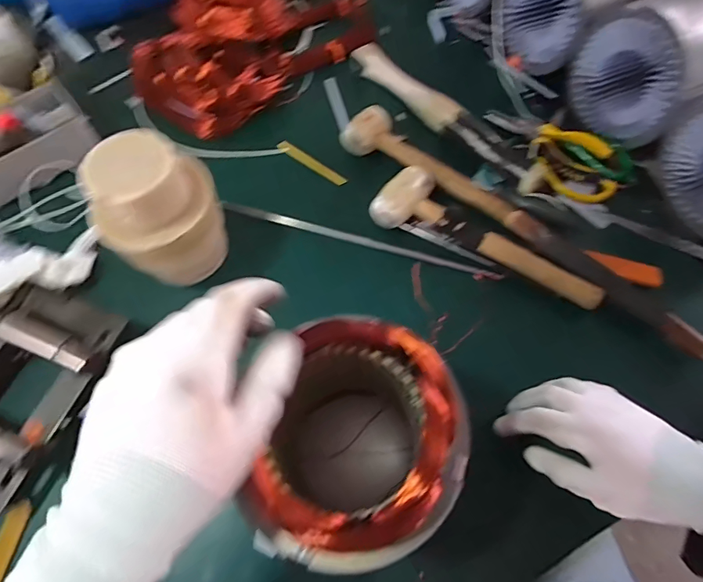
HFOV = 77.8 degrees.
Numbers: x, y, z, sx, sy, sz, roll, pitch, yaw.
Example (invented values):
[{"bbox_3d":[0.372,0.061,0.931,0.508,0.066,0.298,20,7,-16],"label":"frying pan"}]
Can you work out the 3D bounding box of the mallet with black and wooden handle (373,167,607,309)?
[{"bbox_3d":[0.151,-0.064,0.488,0.255,0.035,0.072,26,68,12],"label":"mallet with black and wooden handle"}]

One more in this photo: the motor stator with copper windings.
[{"bbox_3d":[0.002,0.117,0.328,0.141,0.171,0.142,3,65,2],"label":"motor stator with copper windings"}]

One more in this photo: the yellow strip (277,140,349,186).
[{"bbox_3d":[-0.053,-0.168,0.571,0.110,0.004,0.014,37,84,18],"label":"yellow strip"}]

